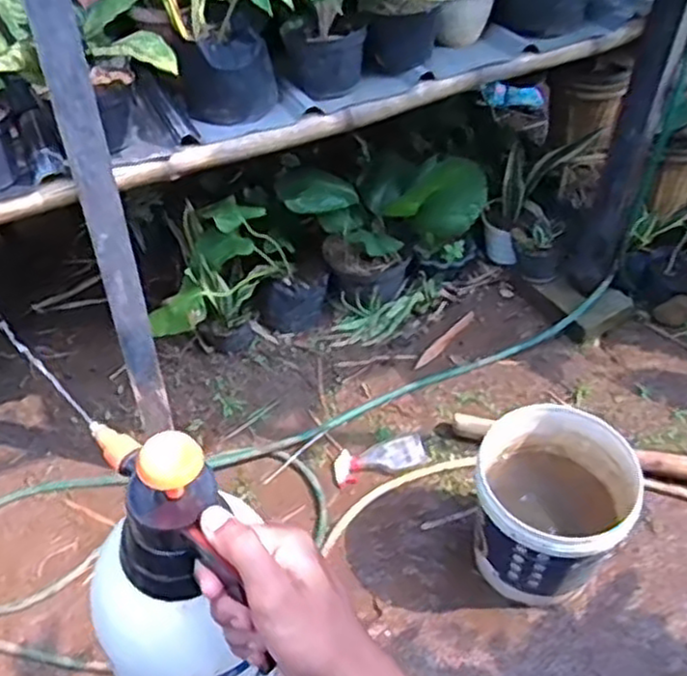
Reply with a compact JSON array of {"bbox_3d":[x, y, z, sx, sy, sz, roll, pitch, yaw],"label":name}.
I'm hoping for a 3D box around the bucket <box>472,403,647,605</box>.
[{"bbox_3d":[0.440,0.396,1.633,0.328,0.354,0.340,1,46,-1],"label":"bucket"}]

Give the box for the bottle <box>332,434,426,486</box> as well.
[{"bbox_3d":[0.094,0.318,1.925,0.246,0.067,0.102,-7,48,-7],"label":"bottle"}]

